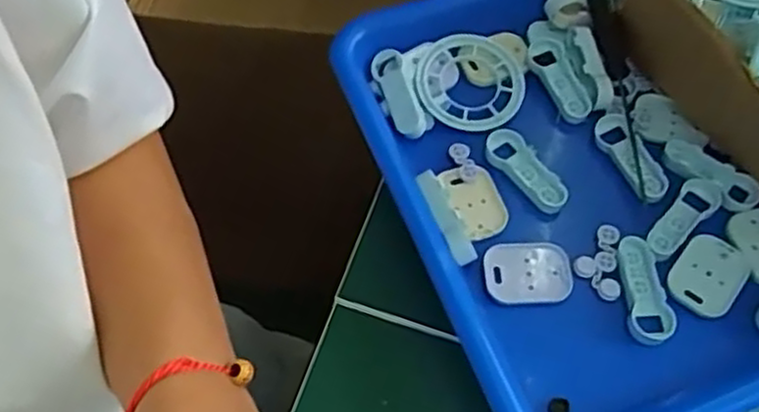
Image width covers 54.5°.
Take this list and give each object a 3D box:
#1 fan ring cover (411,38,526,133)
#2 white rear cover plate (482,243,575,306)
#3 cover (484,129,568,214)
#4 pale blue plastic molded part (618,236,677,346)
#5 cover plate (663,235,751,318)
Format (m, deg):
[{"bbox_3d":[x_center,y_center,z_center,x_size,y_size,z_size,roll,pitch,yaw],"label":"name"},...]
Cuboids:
[{"bbox_3d":[0.049,-0.068,0.399,0.059,0.013,0.057,17,61,8],"label":"fan ring cover"},{"bbox_3d":[0.069,0.031,0.345,0.040,0.005,0.029,-6,60,-5],"label":"white rear cover plate"},{"bbox_3d":[0.073,-0.018,0.371,0.019,0.009,0.052,-34,66,-19],"label":"cover"},{"bbox_3d":[0.122,0.038,0.337,0.019,0.006,0.049,0,60,-2],"label":"pale blue plastic molded part"},{"bbox_3d":[0.152,0.033,0.342,0.030,0.007,0.040,34,64,16],"label":"cover plate"}]

